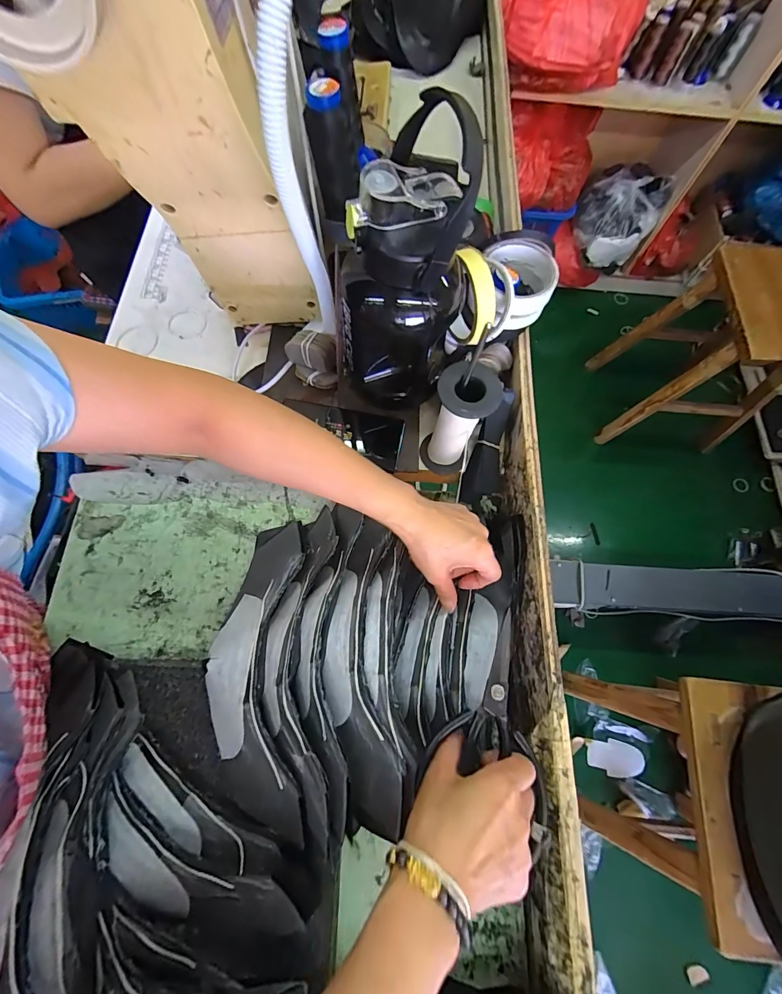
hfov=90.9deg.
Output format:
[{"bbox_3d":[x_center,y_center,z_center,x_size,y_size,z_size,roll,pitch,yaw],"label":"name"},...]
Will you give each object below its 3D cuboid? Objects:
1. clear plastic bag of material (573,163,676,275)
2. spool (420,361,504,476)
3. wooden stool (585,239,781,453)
[{"bbox_3d":[0.785,-0.986,1.363,0.260,0.206,0.285,31,72,8],"label":"clear plastic bag of material"},{"bbox_3d":[0.069,-0.076,0.417,0.056,0.146,0.053,1,71,-2],"label":"spool"},{"bbox_3d":[0.940,-0.419,1.176,0.407,0.457,0.369,4,71,-1],"label":"wooden stool"}]

